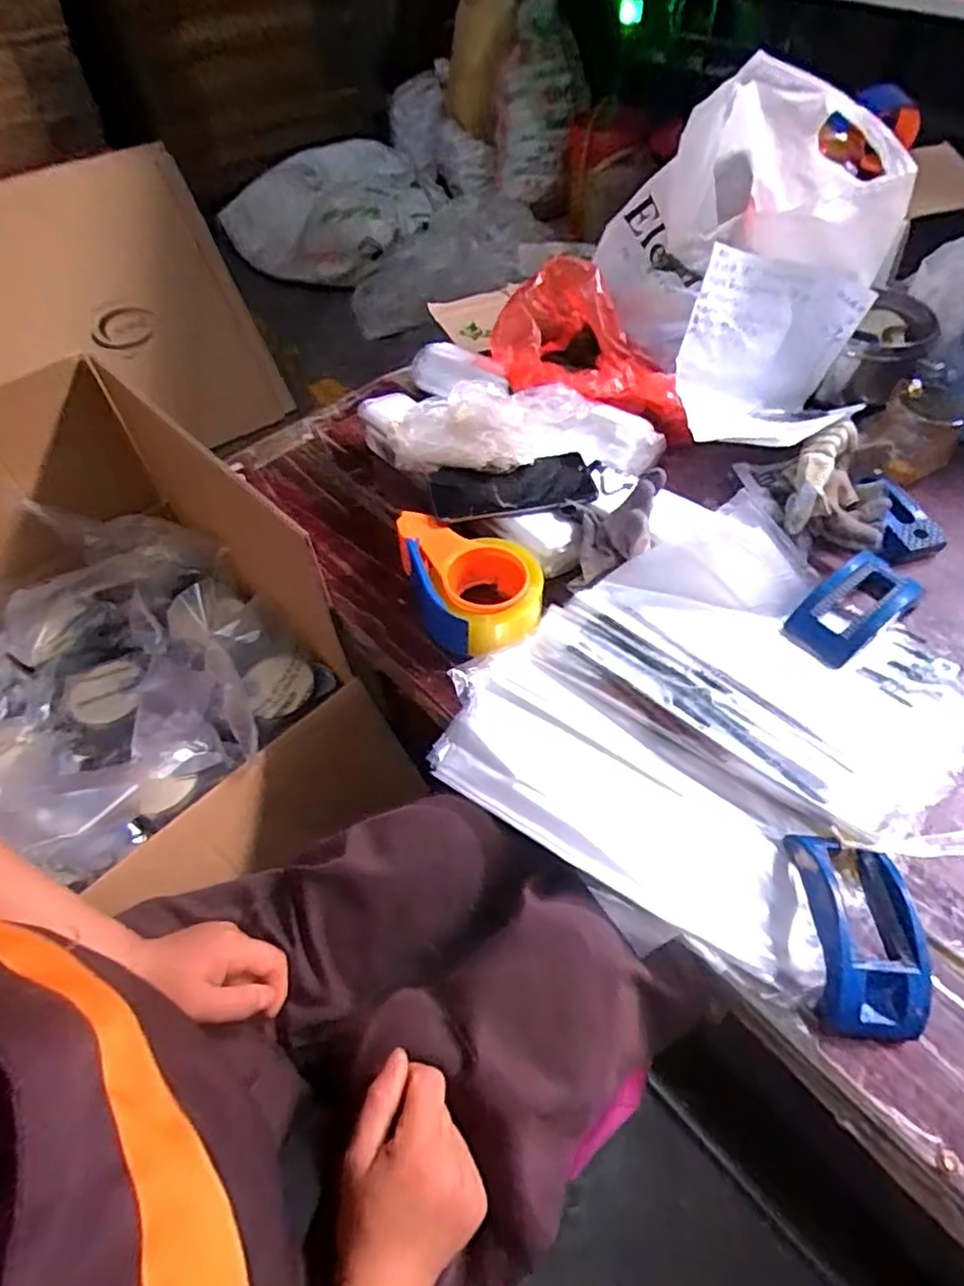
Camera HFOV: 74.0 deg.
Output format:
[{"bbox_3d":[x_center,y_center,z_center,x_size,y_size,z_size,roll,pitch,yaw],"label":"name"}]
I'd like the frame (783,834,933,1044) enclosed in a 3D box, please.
[{"bbox_3d":[0.255,0.193,0.433,0.065,0.047,0.126,2,55,6],"label":"frame"}]

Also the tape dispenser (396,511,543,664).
[{"bbox_3d":[-0.007,-0.055,0.616,0.123,0.066,0.144,-11,54,-4],"label":"tape dispenser"}]

